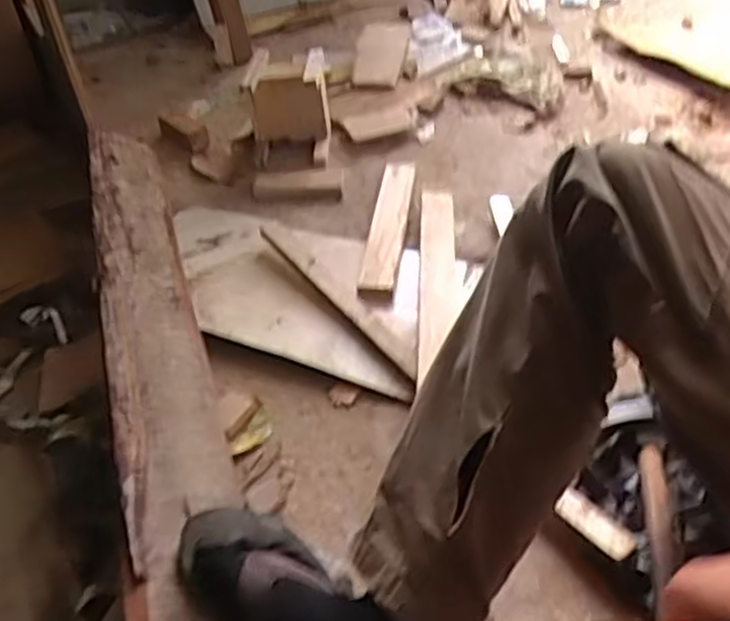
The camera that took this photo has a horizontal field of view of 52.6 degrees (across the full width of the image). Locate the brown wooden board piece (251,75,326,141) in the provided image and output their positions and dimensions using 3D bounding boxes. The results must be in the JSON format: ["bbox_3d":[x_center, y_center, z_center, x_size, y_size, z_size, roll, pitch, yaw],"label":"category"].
[{"bbox_3d":[-0.139,-0.358,1.314,0.136,0.131,0.023,1,56,11],"label":"brown wooden board piece"}]

